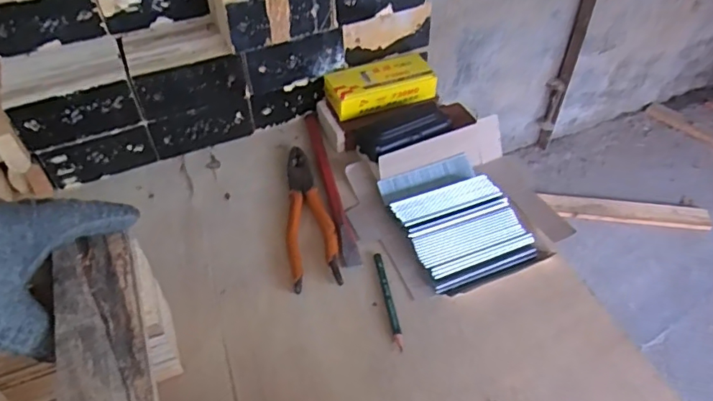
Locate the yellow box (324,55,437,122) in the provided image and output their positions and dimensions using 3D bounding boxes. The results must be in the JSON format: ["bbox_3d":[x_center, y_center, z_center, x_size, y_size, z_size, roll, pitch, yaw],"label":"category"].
[{"bbox_3d":[0.029,-0.140,0.650,0.132,0.031,0.058,-18,48,-15],"label":"yellow box"}]

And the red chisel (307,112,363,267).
[{"bbox_3d":[-0.030,-0.019,0.599,0.019,0.015,0.235,-10,47,-8],"label":"red chisel"}]

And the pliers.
[{"bbox_3d":[-0.054,0.012,0.567,0.051,0.011,0.189,-10,47,-8],"label":"pliers"}]

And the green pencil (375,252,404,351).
[{"bbox_3d":[0.029,0.092,0.498,0.008,0.007,0.103,-8,47,-6],"label":"green pencil"}]

